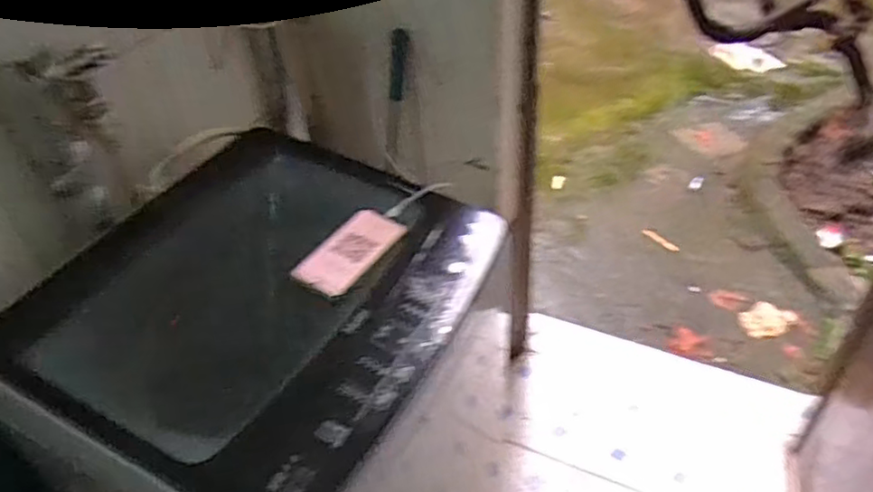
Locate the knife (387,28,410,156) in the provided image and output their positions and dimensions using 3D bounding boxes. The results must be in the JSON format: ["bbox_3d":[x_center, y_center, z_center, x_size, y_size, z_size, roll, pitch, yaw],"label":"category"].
[{"bbox_3d":[-0.079,-0.303,1.298,0.023,0.241,0.034,12,19,20],"label":"knife"}]

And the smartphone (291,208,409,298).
[{"bbox_3d":[-0.113,0.007,0.858,0.083,0.012,0.160,20,47,23],"label":"smartphone"}]

